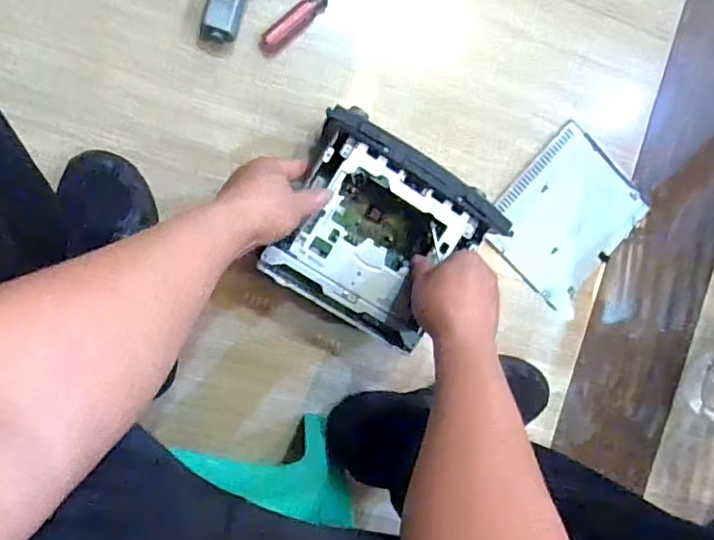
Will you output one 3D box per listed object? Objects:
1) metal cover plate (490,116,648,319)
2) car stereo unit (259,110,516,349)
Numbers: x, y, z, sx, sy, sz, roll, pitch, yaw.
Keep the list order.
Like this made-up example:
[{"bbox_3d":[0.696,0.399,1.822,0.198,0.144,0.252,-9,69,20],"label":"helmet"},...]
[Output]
[{"bbox_3d":[0.262,-0.065,0.713,0.160,0.009,0.181,42,88,-10],"label":"metal cover plate"},{"bbox_3d":[0.017,-0.035,0.591,0.182,0.112,0.169,31,90,-10],"label":"car stereo unit"}]

